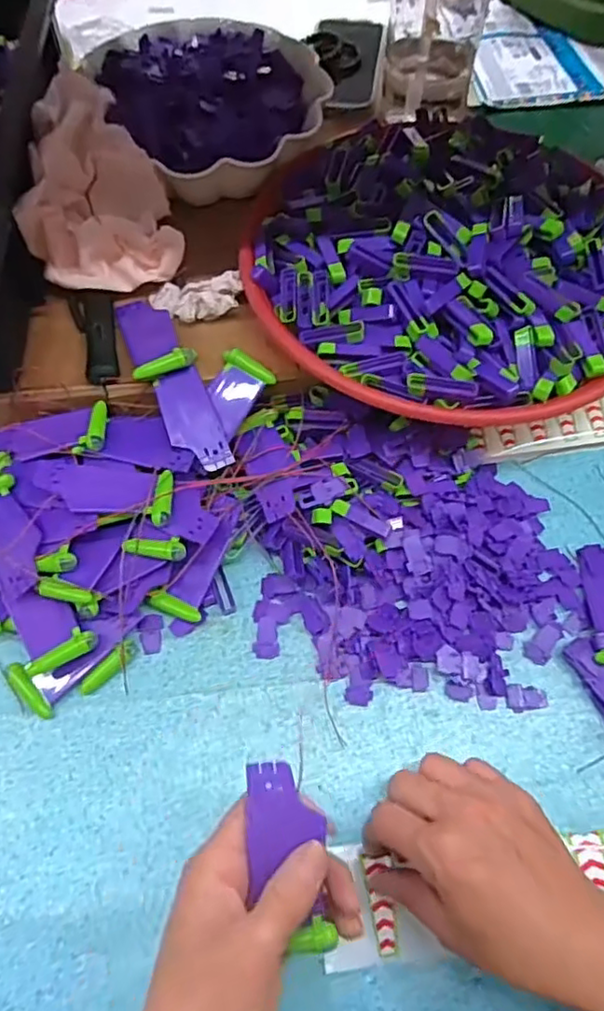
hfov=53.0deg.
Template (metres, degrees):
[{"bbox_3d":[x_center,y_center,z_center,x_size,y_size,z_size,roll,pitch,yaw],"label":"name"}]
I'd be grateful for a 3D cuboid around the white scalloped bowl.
[{"bbox_3d":[-0.073,-0.356,0.526,0.187,0.056,0.211,-22,65,-11],"label":"white scalloped bowl"}]

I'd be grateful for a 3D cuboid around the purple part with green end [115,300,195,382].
[{"bbox_3d":[-0.112,-0.125,0.451,0.043,0.012,0.082,-23,54,-11],"label":"purple part with green end"}]

